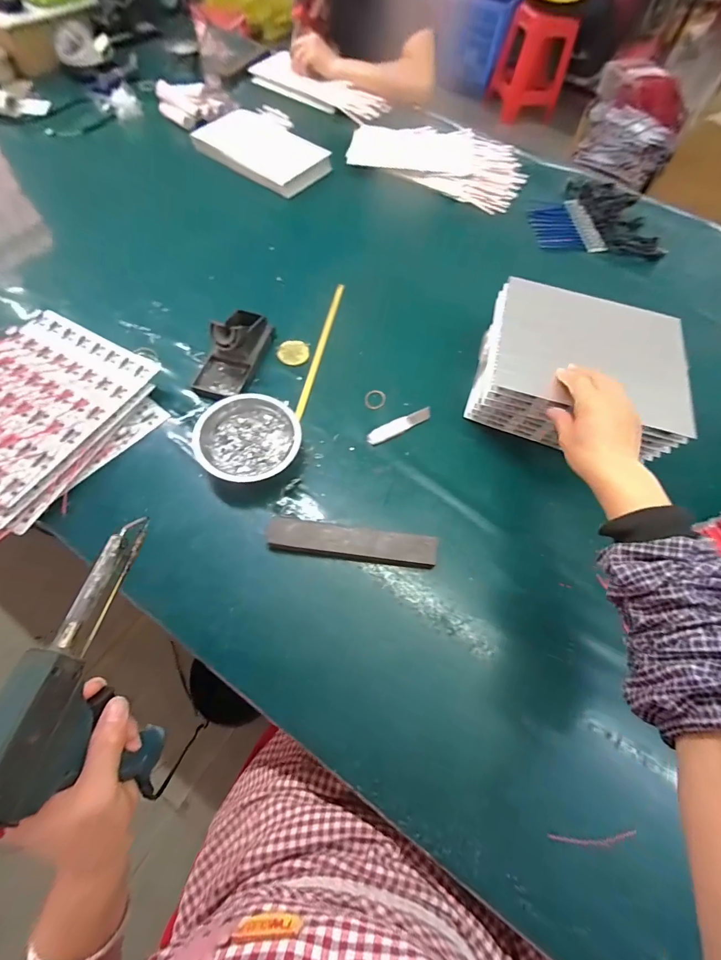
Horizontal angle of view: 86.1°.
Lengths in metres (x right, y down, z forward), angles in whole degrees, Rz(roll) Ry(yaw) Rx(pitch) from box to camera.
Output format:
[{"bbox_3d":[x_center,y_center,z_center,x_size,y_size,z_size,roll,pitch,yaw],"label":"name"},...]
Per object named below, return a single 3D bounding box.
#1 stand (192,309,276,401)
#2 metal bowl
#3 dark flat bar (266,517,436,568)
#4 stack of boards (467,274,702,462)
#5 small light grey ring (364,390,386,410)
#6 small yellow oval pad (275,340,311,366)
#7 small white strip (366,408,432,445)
[{"bbox_3d":[-0.184,-0.188,0.562,0.078,0.074,0.154,27,78,9],"label":"stand"},{"bbox_3d":[-0.144,-0.053,0.509,0.128,0.043,0.123,5,64,-1],"label":"metal bowl"},{"bbox_3d":[-0.010,0.076,0.466,0.200,0.021,0.039,7,64,0],"label":"dark flat bar"},{"bbox_3d":[0.289,-0.136,0.530,0.246,0.109,0.180,16,64,4],"label":"stack of boards"},{"bbox_3d":[0.022,-0.120,0.571,0.034,0.005,0.028,-33,71,-18],"label":"small light grey ring"},{"bbox_3d":[-0.104,-0.199,0.604,0.050,0.013,0.043,-9,65,-8],"label":"small yellow oval pad"},{"bbox_3d":[0.056,-0.078,0.554,0.107,0.007,0.023,-28,69,-16],"label":"small white strip"}]

